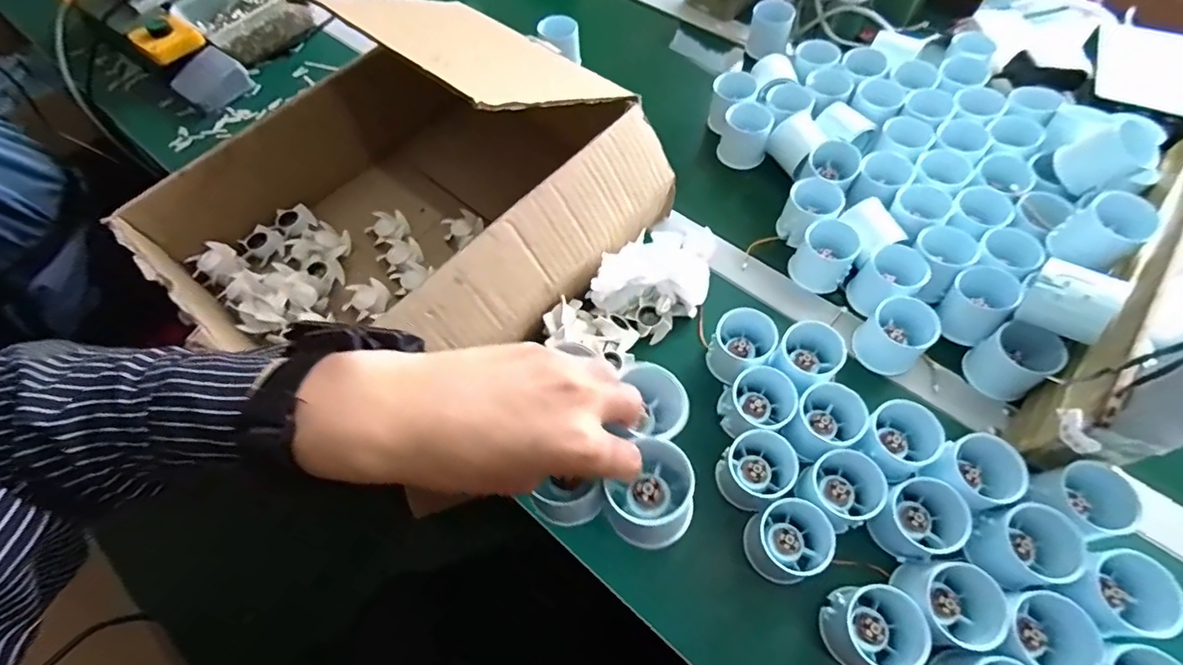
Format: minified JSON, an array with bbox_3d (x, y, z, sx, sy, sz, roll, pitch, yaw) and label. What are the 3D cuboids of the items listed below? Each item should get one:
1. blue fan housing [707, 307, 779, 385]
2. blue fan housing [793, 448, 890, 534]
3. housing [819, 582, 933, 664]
[{"bbox_3d":[0.134,0.012,0.476,0.052,0.047,0.056,37,69,21],"label":"blue fan housing"},{"bbox_3d":[0.192,0.119,0.403,0.055,0.039,0.054,-35,65,-16],"label":"blue fan housing"},{"bbox_3d":[0.197,0.207,0.369,0.055,0.060,0.053,-1,61,2],"label":"housing"}]

